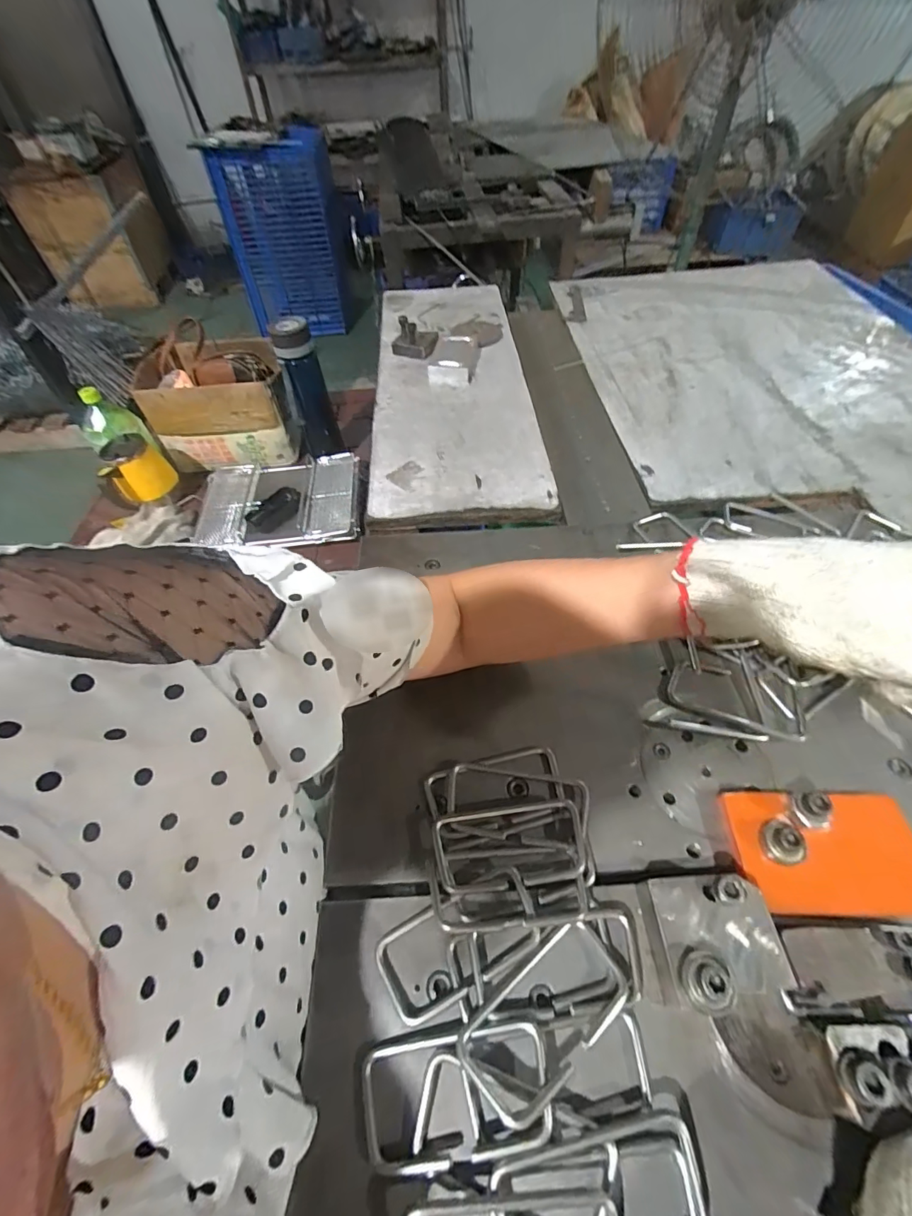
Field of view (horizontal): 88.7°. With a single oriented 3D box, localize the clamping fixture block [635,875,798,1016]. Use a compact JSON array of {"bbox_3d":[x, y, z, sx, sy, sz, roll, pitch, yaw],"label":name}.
[{"bbox_3d":[0.159,0.202,0.284,0.066,0.039,0.065,0,52,0],"label":"clamping fixture block"}]

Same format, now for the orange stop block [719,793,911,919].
[{"bbox_3d":[0.259,0.169,0.322,0.119,0.016,0.075,0,52,0],"label":"orange stop block"}]

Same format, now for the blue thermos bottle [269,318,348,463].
[{"bbox_3d":[-0.284,-0.414,0.919,0.080,0.258,0.069,-19,54,-12],"label":"blue thermos bottle"}]

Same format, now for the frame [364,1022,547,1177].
[{"bbox_3d":[-0.001,0.270,0.257,0.104,0.016,0.052,-6,52,-5],"label":"frame"}]

